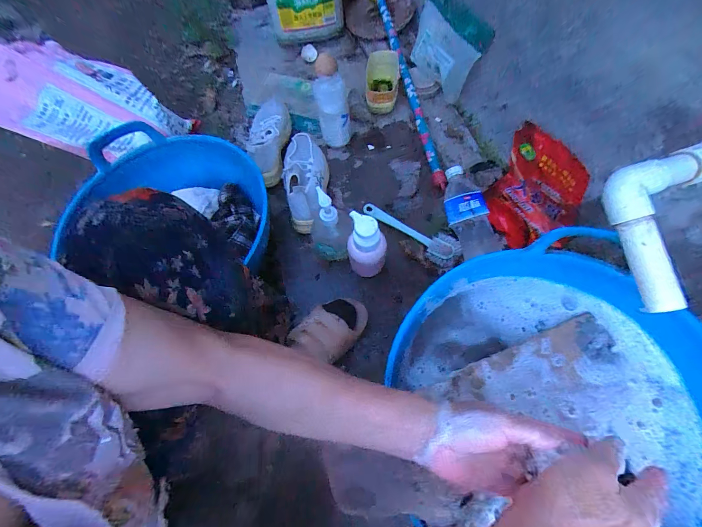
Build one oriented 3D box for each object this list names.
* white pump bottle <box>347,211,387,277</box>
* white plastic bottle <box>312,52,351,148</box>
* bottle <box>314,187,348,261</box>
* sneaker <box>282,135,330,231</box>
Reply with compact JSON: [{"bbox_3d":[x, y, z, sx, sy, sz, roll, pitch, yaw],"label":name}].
[{"bbox_3d":[0.029,-0.024,0.532,0.067,0.153,0.053,7,69,5],"label":"white pump bottle"},{"bbox_3d":[-0.039,-0.337,0.632,0.070,0.209,0.057,-5,68,0],"label":"white plastic bottle"},{"bbox_3d":[-0.044,-0.061,0.541,0.053,0.149,0.070,-16,68,-4],"label":"bottle"},{"bbox_3d":[-0.095,-0.190,0.635,0.097,0.074,0.246,-11,68,-2],"label":"sneaker"}]

